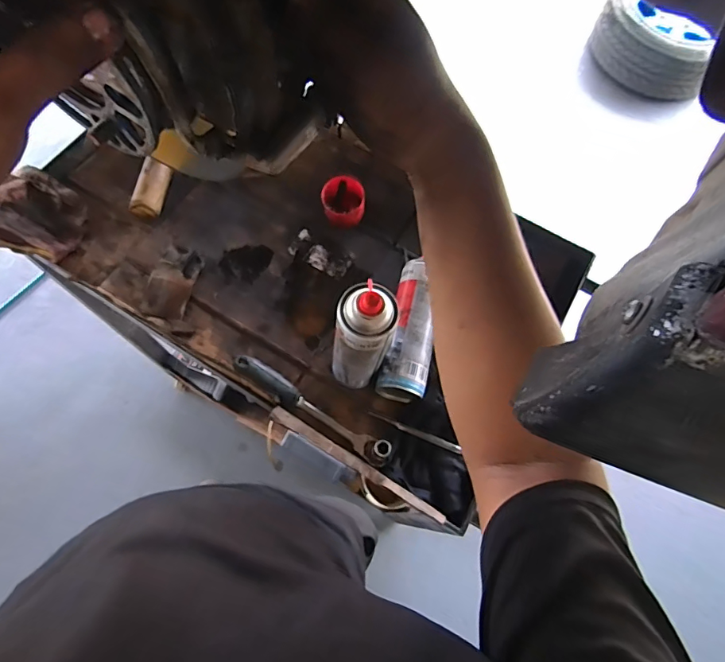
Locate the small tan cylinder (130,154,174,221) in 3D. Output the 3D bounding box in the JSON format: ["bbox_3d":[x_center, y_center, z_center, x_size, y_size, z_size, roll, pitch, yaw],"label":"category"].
[{"bbox_3d":[-0.334,-0.227,0.747,0.043,0.037,0.102,7,70,0],"label":"small tan cylinder"}]

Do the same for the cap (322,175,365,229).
[{"bbox_3d":[-0.030,-0.203,0.738,0.063,0.048,0.065,1,70,-2],"label":"cap"}]

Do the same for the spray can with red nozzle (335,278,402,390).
[{"bbox_3d":[0.001,0.014,0.565,0.062,0.214,0.072,20,70,5],"label":"spray can with red nozzle"}]

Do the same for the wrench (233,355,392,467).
[{"bbox_3d":[-0.069,0.101,0.618,0.240,0.043,0.029,32,72,9],"label":"wrench"}]

